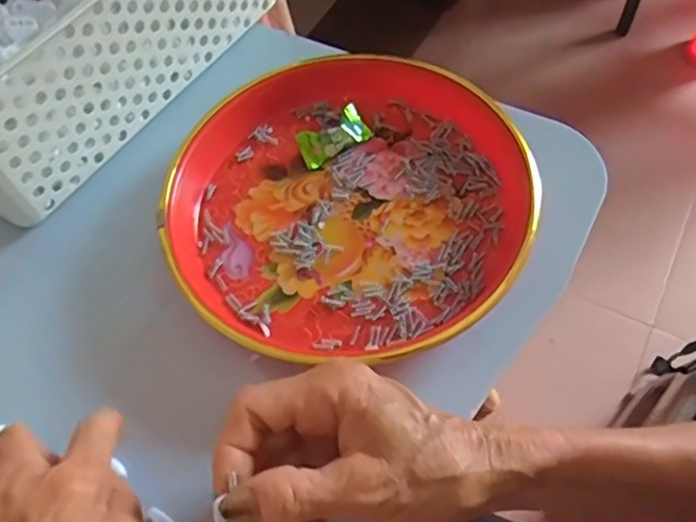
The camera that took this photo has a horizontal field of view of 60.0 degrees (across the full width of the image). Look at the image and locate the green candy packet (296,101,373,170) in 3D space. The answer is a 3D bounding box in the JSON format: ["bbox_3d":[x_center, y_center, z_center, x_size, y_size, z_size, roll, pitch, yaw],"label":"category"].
[{"bbox_3d":[-0.010,-0.083,0.400,0.047,0.015,0.025,-28,61,-13],"label":"green candy packet"}]

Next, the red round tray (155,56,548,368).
[{"bbox_3d":[-0.001,-0.042,0.371,0.217,0.033,0.201,-2,59,3],"label":"red round tray"}]

